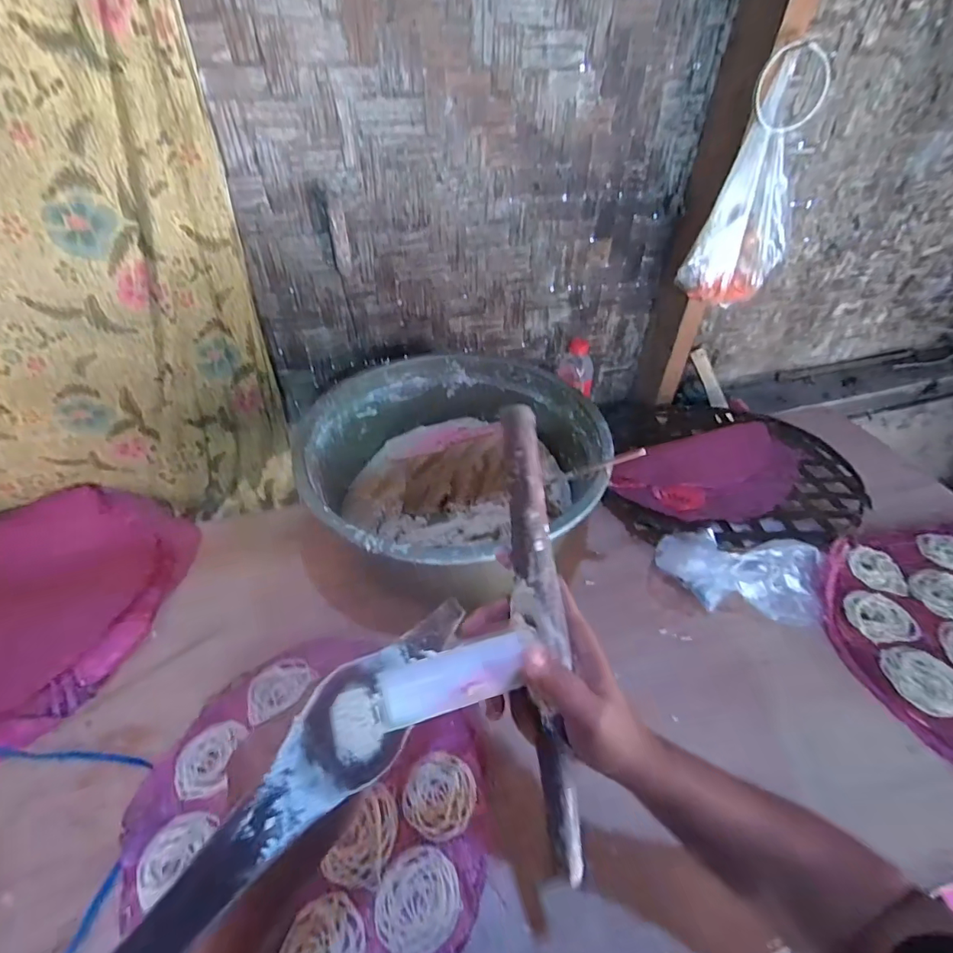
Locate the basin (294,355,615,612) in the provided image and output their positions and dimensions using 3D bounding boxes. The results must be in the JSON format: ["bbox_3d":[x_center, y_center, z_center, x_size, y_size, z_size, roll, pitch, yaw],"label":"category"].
[{"bbox_3d":[-0.033,-0.005,0.713,0.388,0.164,0.395,-1,43,1],"label":"basin"}]

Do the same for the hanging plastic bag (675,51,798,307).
[{"bbox_3d":[0.398,-0.400,0.707,0.123,0.282,0.125,25,49,25],"label":"hanging plastic bag"}]

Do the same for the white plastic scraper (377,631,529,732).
[{"bbox_3d":[-0.012,0.119,0.296,0.089,0.008,0.038,-16,41,-9],"label":"white plastic scraper"}]

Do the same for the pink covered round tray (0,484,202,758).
[{"bbox_3d":[-0.604,0.162,0.653,0.383,0.027,0.398,-1,43,1],"label":"pink covered round tray"}]

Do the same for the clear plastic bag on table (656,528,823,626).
[{"bbox_3d":[0.336,0.121,0.625,0.199,0.084,0.085,10,44,11],"label":"clear plastic bag on table"}]

